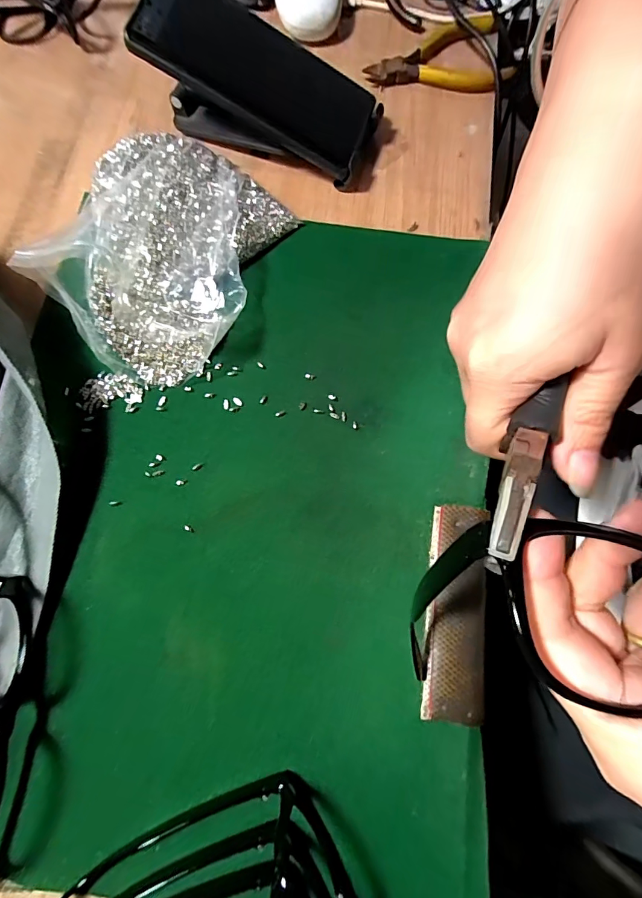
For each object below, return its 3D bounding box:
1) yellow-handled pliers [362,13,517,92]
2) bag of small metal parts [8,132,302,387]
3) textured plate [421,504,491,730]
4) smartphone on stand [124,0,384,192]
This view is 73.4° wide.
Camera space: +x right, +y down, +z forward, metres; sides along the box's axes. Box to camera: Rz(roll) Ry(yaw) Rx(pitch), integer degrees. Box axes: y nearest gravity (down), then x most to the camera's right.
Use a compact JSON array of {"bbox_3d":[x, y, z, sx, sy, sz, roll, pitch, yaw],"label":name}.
[{"bbox_3d":[0.097,-0.333,0.360,0.115,0.013,0.071,1,75,0],"label":"yellow-handled pliers"},{"bbox_3d":[-0.106,-0.135,0.296,0.128,0.039,0.166,33,77,8],"label":"bag of small metal parts"},{"bbox_3d":[0.080,0.093,0.252,0.034,0.007,0.118,7,75,1],"label":"textured plate"},{"bbox_3d":[-0.037,-0.258,0.308,0.151,0.072,0.076,16,75,4],"label":"smartphone on stand"}]

